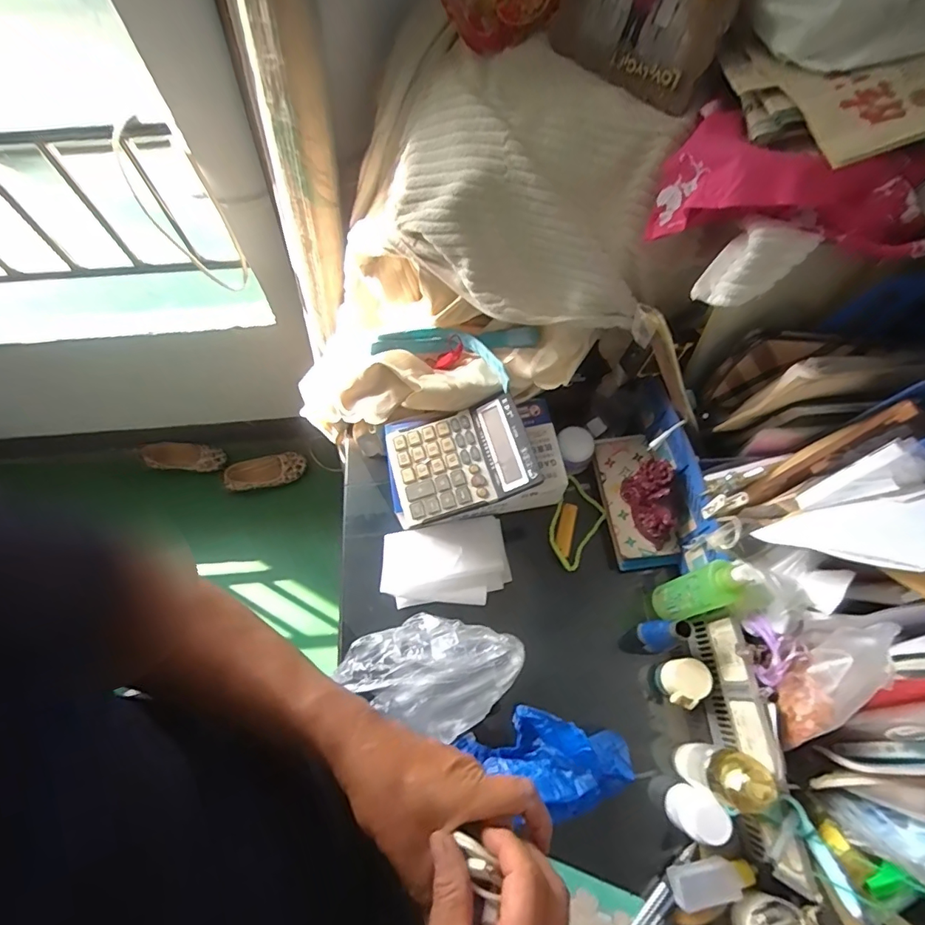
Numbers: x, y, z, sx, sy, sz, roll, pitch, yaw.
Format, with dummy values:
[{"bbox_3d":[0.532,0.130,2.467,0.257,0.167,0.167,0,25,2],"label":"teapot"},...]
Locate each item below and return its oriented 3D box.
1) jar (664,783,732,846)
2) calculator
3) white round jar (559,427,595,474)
[{"bbox_3d":[0.241,0.362,0.509,0.042,0.061,0.042,0,65,1],"label":"jar"},{"bbox_3d":[-0.003,-0.007,0.611,0.168,0.040,0.137,-15,66,-6],"label":"calculator"},{"bbox_3d":[0.156,-0.017,0.685,0.053,0.048,0.059,11,66,6],"label":"white round jar"}]

